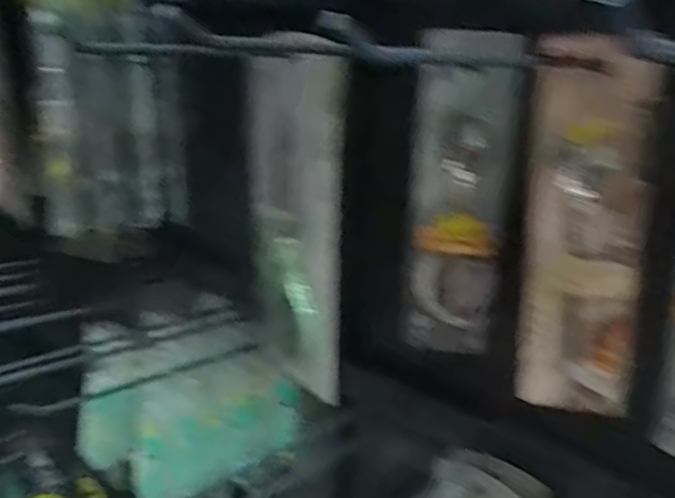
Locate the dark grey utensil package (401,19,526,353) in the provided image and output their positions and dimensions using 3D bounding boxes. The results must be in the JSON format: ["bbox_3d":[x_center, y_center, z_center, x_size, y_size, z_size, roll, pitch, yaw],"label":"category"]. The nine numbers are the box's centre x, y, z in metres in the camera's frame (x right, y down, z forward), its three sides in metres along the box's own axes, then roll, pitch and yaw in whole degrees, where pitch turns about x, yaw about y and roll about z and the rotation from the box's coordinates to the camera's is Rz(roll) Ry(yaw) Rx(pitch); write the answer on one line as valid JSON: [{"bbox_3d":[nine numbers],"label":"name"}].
[{"bbox_3d":[0.093,-0.030,0.489,0.070,0.253,0.030,5,22,8],"label":"dark grey utensil package"}]

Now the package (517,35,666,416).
[{"bbox_3d":[0.158,-0.006,0.414,0.067,0.243,0.018,5,23,21],"label":"package"}]

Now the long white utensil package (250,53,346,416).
[{"bbox_3d":[-0.039,-0.017,0.504,0.015,0.251,0.120,-13,25,-40],"label":"long white utensil package"}]

